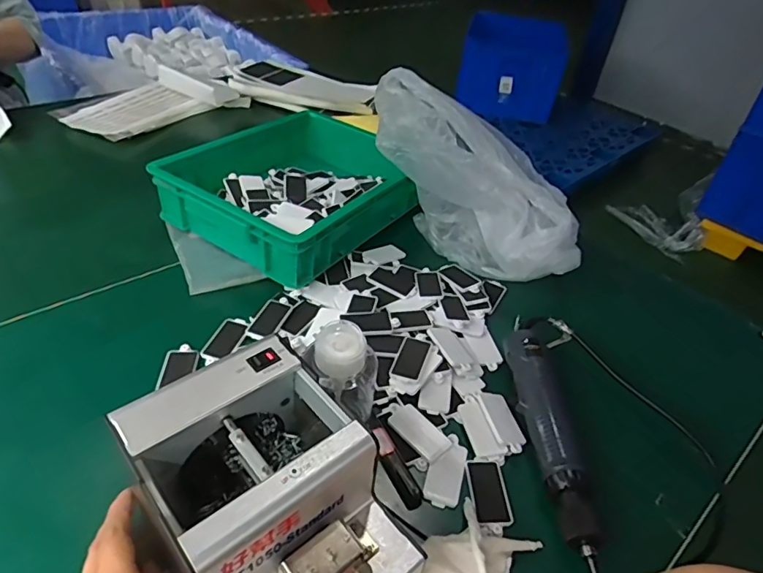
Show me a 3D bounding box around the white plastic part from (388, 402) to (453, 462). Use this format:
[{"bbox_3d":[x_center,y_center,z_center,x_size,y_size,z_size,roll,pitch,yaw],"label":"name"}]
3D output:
[{"bbox_3d":[0.034,0.139,0.498,0.032,0.006,0.069,-29,51,-35],"label":"white plastic part"}]

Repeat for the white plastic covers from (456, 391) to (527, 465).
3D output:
[{"bbox_3d":[0.109,0.137,0.508,0.051,0.009,0.074,-6,41,-15],"label":"white plastic covers"}]

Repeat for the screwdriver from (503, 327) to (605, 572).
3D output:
[{"bbox_3d":[0.159,0.139,0.493,0.040,0.033,0.248,4,40,-3],"label":"screwdriver"}]

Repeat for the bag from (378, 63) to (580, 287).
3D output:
[{"bbox_3d":[0.128,-0.136,0.666,0.295,0.203,0.131,22,42,18],"label":"bag"}]

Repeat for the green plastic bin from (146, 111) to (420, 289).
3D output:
[{"bbox_3d":[-0.125,-0.155,0.753,0.278,0.084,0.323,26,44,22],"label":"green plastic bin"}]

